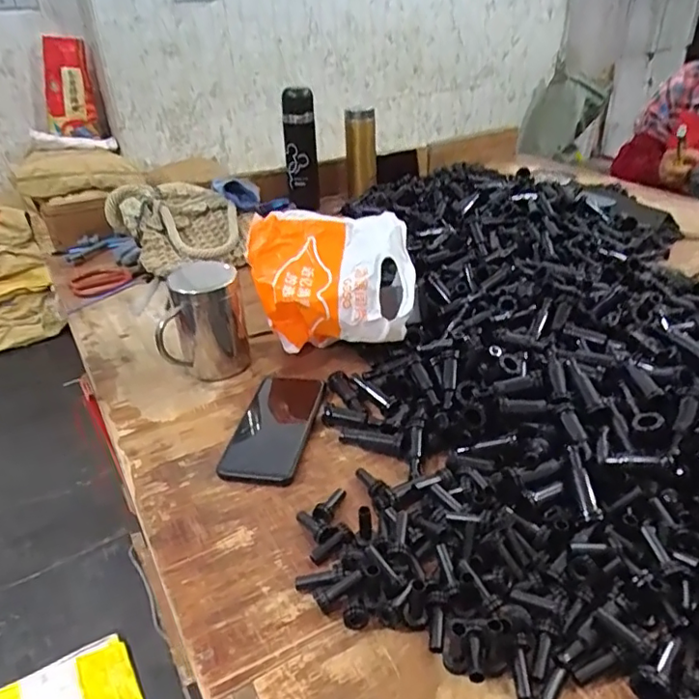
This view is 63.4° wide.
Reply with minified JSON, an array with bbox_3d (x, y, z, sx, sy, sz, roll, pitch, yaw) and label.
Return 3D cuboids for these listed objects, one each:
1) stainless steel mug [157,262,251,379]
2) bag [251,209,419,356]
[{"bbox_3d":[-0.175,-0.038,0.677,0.096,0.130,0.086,-7,32,-7],"label":"stainless steel mug"},{"bbox_3d":[-0.024,-0.072,0.686,0.190,0.152,0.125,-3,32,-1],"label":"bag"}]

